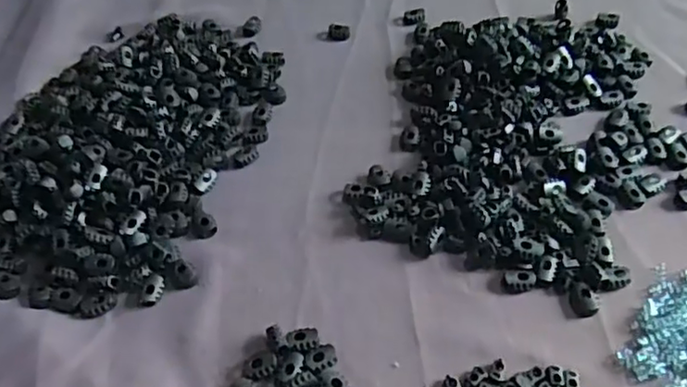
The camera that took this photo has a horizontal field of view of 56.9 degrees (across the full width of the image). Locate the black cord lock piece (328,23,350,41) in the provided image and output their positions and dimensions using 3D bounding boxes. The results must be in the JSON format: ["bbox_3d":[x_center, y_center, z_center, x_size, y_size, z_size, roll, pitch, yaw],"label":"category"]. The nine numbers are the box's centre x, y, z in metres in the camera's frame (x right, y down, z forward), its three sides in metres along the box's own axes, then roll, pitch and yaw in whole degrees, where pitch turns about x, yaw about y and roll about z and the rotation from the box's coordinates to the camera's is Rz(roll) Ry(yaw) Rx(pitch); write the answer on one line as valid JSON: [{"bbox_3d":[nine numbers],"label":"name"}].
[{"bbox_3d":[-0.004,-0.163,0.635,0.022,0.012,0.014,0,51,2],"label":"black cord lock piece"}]

